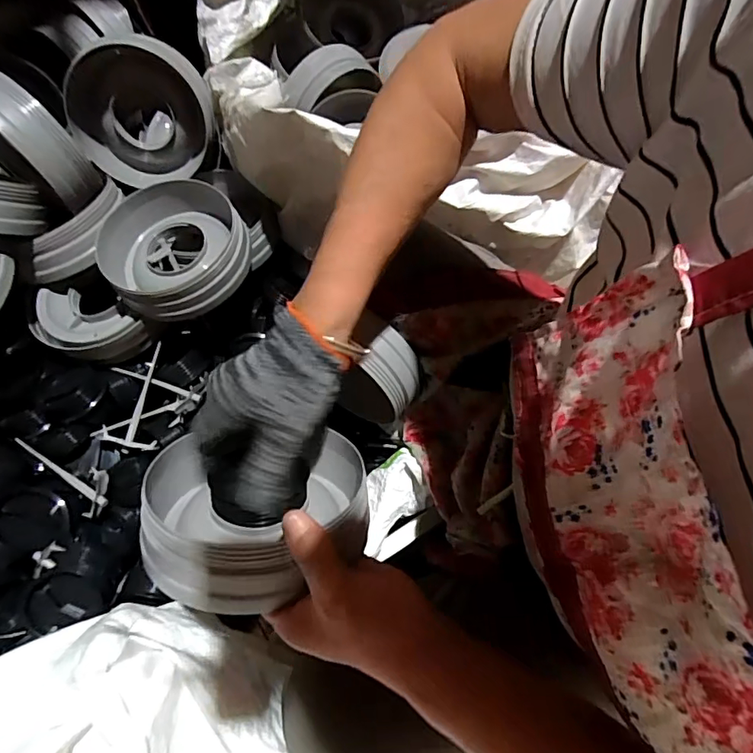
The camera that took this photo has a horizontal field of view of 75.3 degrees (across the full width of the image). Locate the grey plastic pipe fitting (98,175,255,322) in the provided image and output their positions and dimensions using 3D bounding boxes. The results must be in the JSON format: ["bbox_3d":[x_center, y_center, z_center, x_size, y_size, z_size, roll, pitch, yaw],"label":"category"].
[{"bbox_3d":[-0.229,-0.147,0.557,0.157,0.046,0.152,0,68,0],"label":"grey plastic pipe fitting"}]

